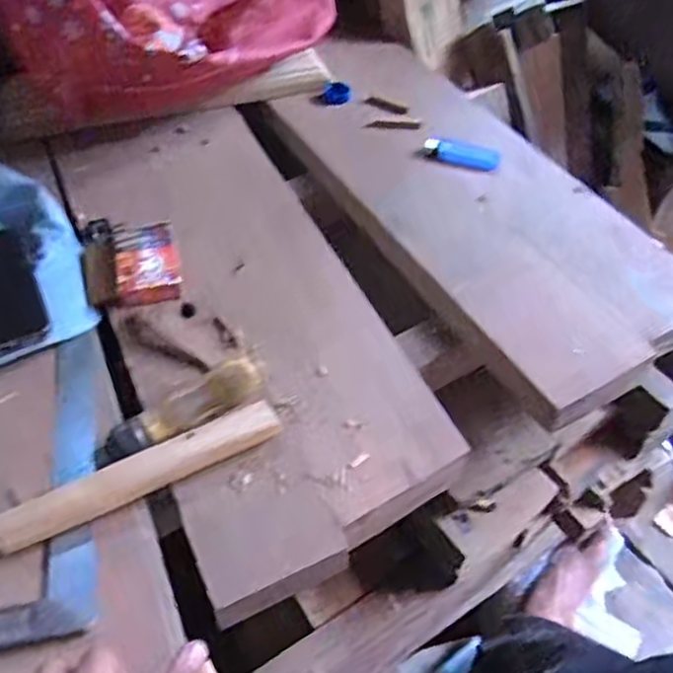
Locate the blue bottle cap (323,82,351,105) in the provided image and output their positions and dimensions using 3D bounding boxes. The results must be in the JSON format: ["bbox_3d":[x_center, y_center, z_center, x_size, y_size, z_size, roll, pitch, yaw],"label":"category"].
[{"bbox_3d":[0.001,-0.298,0.866,0.033,0.015,0.033,1,48,-1],"label":"blue bottle cap"}]

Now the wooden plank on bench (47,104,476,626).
[{"bbox_3d":[-0.099,-0.054,0.640,0.210,0.015,0.563,-18,51,-17],"label":"wooden plank on bench"}]

